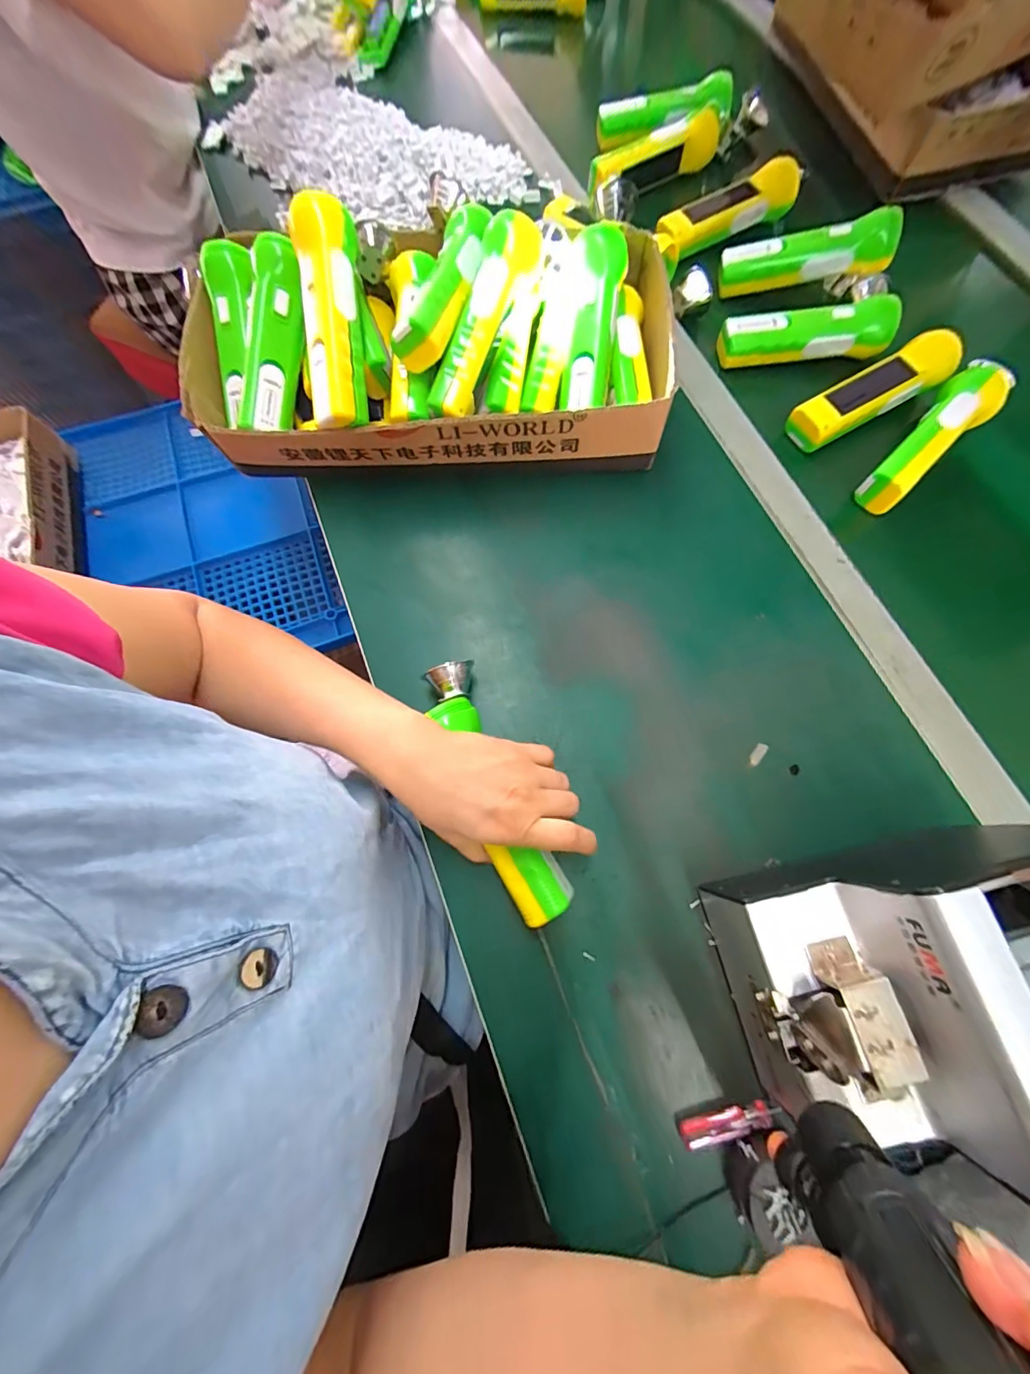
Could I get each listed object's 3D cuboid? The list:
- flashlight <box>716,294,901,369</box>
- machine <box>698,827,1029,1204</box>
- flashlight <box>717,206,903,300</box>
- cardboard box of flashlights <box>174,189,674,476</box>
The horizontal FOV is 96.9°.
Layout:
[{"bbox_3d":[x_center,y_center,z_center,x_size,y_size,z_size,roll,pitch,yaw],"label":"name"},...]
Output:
[{"bbox_3d":[0.301,-0.368,0.476,0.170,0.043,0.045,0,73,2],"label":"flashlight"},{"bbox_3d":[0.229,0.164,0.254,0.171,0.147,0.123,-16,73,-3],"label":"machine"},{"bbox_3d":[0.312,-0.464,0.495,0.166,0.045,0.035,3,72,18],"label":"flashlight"},{"bbox_3d":[-0.076,-0.309,0.421,0.428,0.132,0.206,-3,72,1],"label":"cardboard box of flashlights"}]

